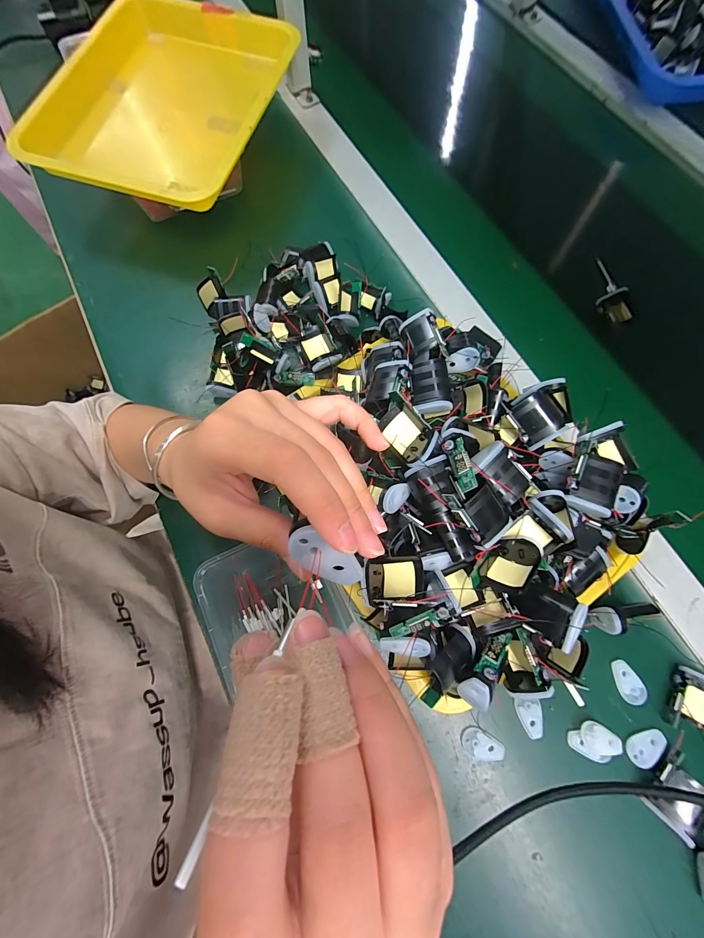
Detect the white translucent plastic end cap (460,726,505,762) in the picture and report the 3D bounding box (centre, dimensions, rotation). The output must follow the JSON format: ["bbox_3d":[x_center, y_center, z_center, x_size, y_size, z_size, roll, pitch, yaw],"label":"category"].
[{"bbox_3d":[0.113,0.241,0.295,0.035,0.005,0.023,26,76,9],"label":"white translucent plastic end cap"}]

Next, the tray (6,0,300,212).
[{"bbox_3d":[-0.238,-0.471,0.431,0.268,0.040,0.328,12,73,5],"label":"tray"}]

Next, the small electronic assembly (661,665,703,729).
[{"bbox_3d":[0.301,0.206,0.292,0.039,0.018,0.050,32,77,10],"label":"small electronic assembly"}]

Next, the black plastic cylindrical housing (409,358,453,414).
[{"bbox_3d":[0.065,-0.068,0.296,0.030,0.036,0.041,-10,72,-2],"label":"black plastic cylindrical housing"}]

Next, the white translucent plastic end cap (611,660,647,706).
[{"bbox_3d":[0.252,0.195,0.310,0.023,0.004,0.035,-18,74,-4],"label":"white translucent plastic end cap"}]

